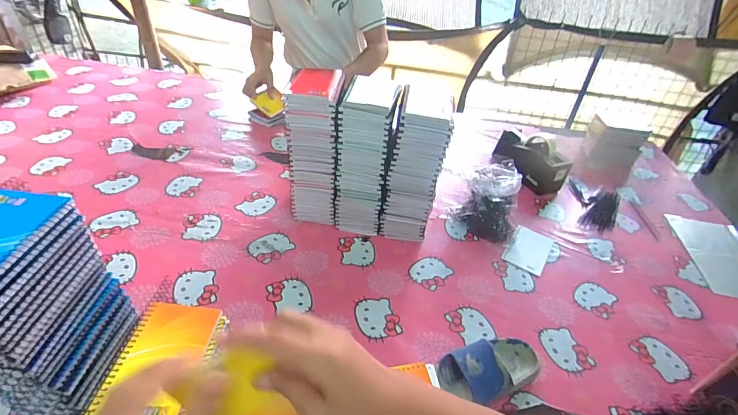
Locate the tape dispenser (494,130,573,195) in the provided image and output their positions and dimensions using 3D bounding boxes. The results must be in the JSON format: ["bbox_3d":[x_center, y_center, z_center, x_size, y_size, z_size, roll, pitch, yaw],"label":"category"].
[{"bbox_3d":[0.428,-0.136,1.009,0.097,0.101,0.208,-15,44,-25],"label":"tape dispenser"}]

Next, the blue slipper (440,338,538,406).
[{"bbox_3d":[0.186,0.236,0.564,0.160,0.055,0.082,-12,43,-23],"label":"blue slipper"}]

